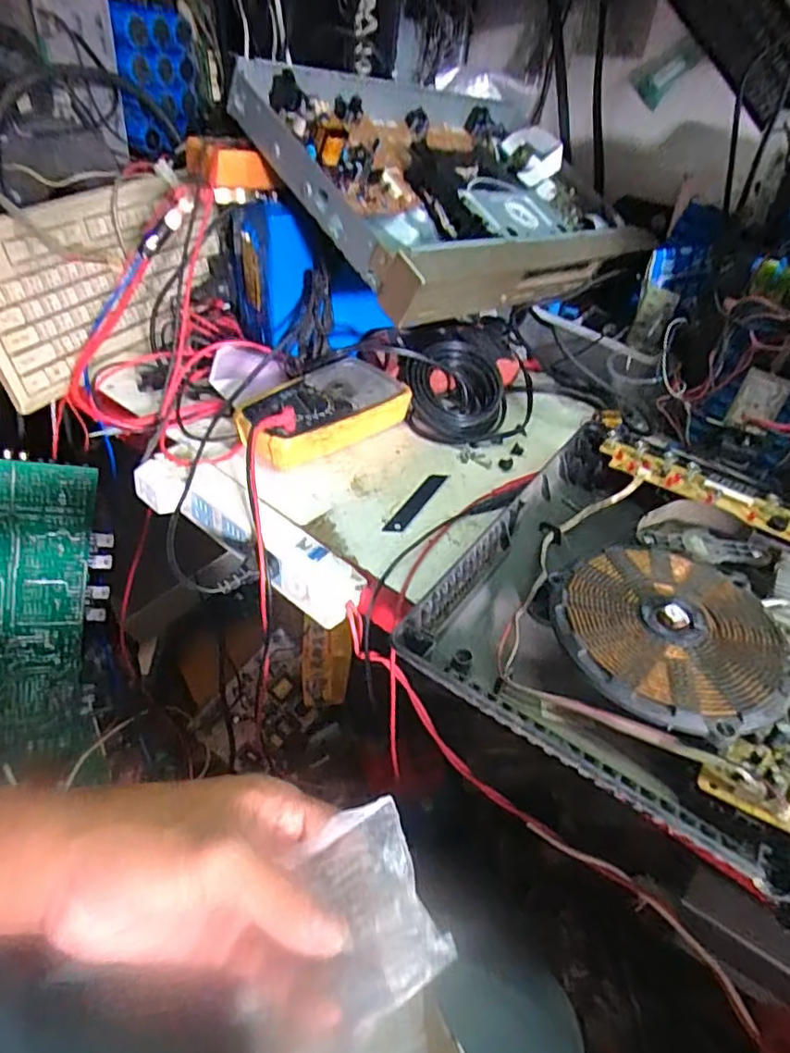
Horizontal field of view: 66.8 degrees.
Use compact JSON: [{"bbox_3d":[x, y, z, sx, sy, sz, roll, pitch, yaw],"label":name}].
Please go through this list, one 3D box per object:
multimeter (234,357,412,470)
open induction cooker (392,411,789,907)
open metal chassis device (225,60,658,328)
[{"bbox_3d":[-0.070,-0.110,0.573,0.168,0.048,0.094,-23,49,-31],"label":"multimeter"},{"bbox_3d":[0.198,0.056,0.418,0.280,0.052,0.340,29,45,24],"label":"open induction cooker"},{"bbox_3d":[0.079,-0.356,0.613,0.420,0.054,0.291,-30,77,-35],"label":"open metal chassis device"}]

